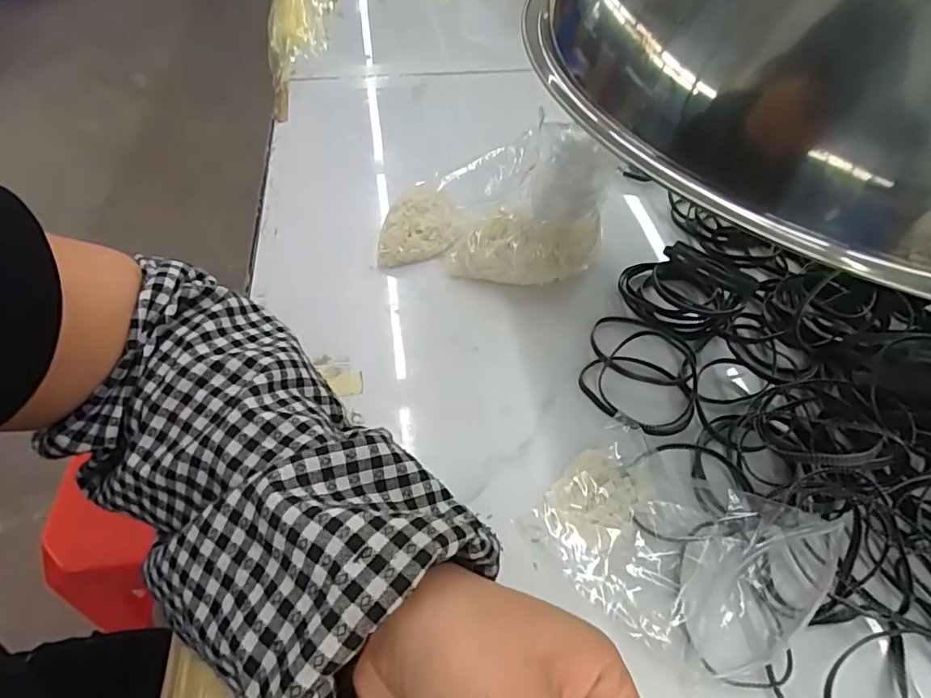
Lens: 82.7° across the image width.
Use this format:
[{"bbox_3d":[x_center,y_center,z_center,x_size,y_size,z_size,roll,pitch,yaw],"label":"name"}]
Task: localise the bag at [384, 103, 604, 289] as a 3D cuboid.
[{"bbox_3d":[0.018,-0.101,0.366,0.150,0.090,0.084,14,52,11],"label":"bag"}]

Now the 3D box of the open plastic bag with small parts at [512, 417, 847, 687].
[{"bbox_3d":[0.103,0.094,0.258,0.125,0.018,0.097,32,58,23],"label":"open plastic bag with small parts"}]

